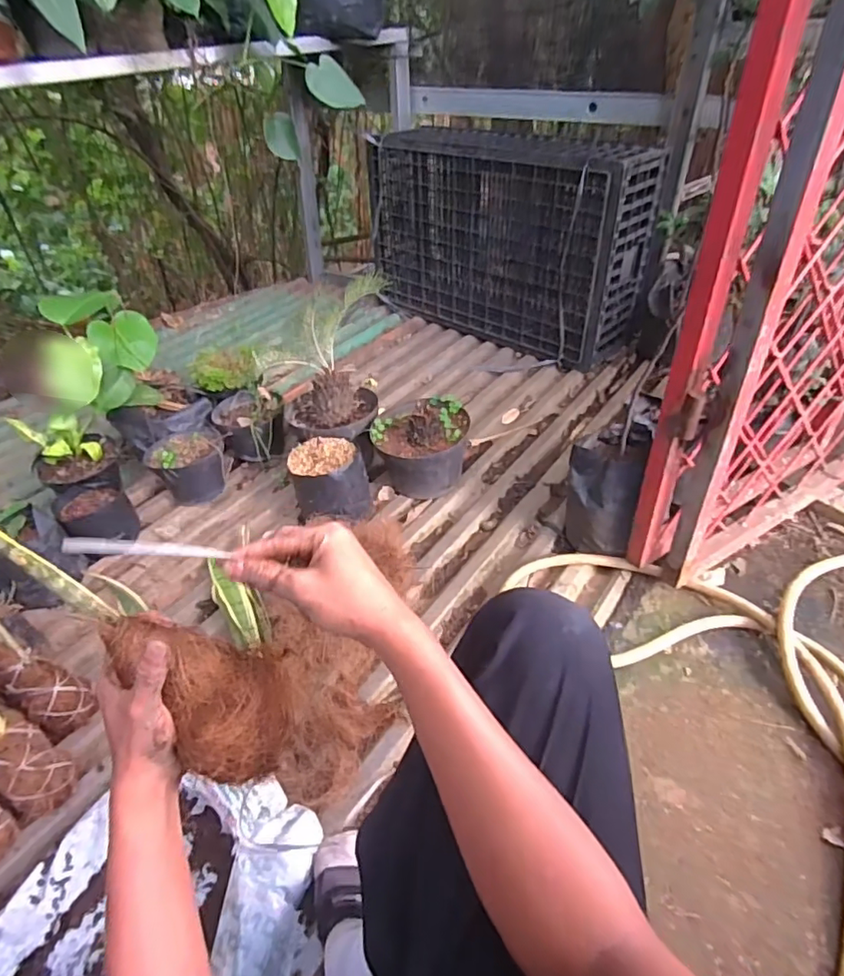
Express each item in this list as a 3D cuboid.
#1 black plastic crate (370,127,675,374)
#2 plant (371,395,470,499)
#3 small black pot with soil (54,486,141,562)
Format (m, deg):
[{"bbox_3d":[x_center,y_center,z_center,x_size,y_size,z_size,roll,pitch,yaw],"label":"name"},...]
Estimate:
[{"bbox_3d":[0.248,-0.780,1.749,0.885,0.523,0.278,32,50,32],"label":"black plastic crate"},{"bbox_3d":[-0.005,-0.086,1.250,0.208,0.190,0.198,1,40,1],"label":"plant"},{"bbox_3d":[-0.689,0.076,1.185,0.154,0.113,0.126,10,41,12],"label":"small black pot with soil"}]

